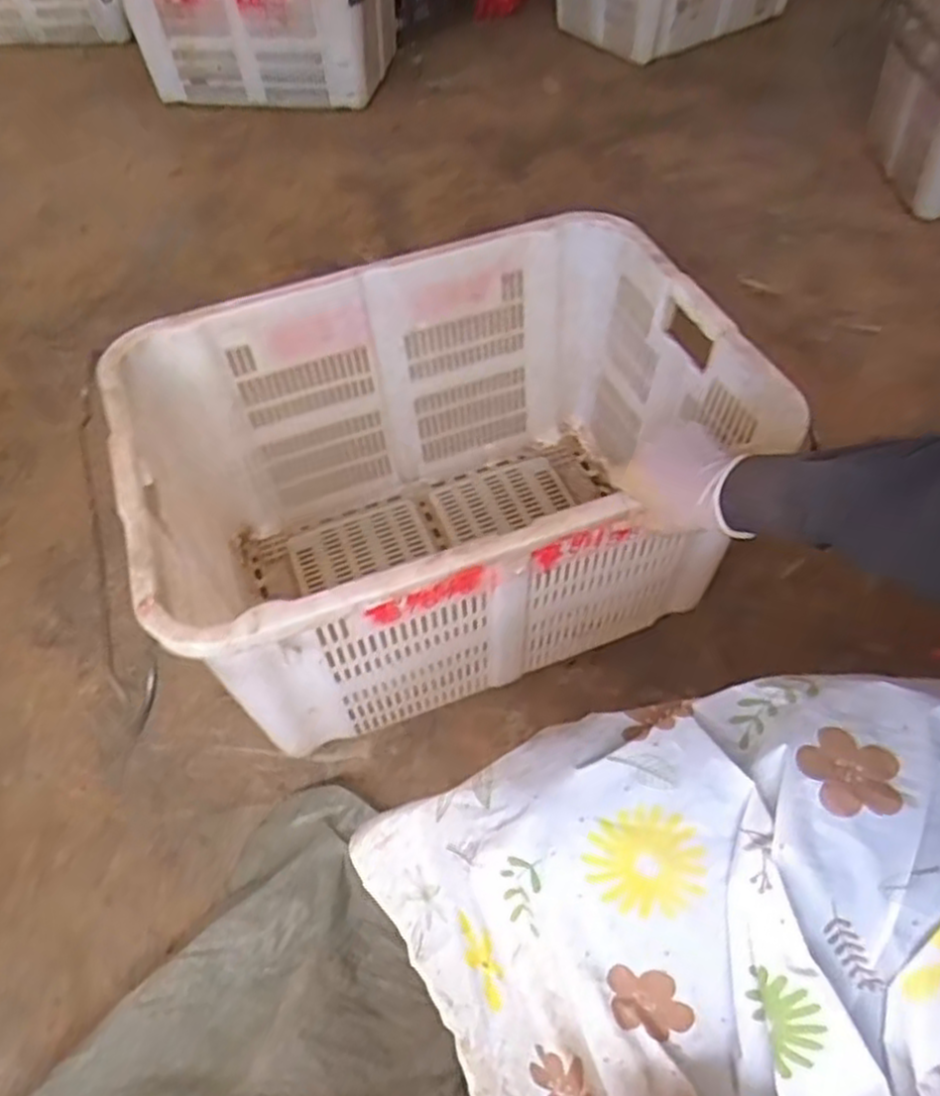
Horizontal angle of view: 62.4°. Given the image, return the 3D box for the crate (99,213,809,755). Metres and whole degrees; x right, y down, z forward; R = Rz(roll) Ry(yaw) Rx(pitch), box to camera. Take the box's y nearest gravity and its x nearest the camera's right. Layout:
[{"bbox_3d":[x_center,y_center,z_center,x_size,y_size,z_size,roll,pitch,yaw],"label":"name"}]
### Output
[{"bbox_3d":[-0.030,-0.076,0.967,0.651,0.352,0.463,-20,55,-12],"label":"crate"}]

